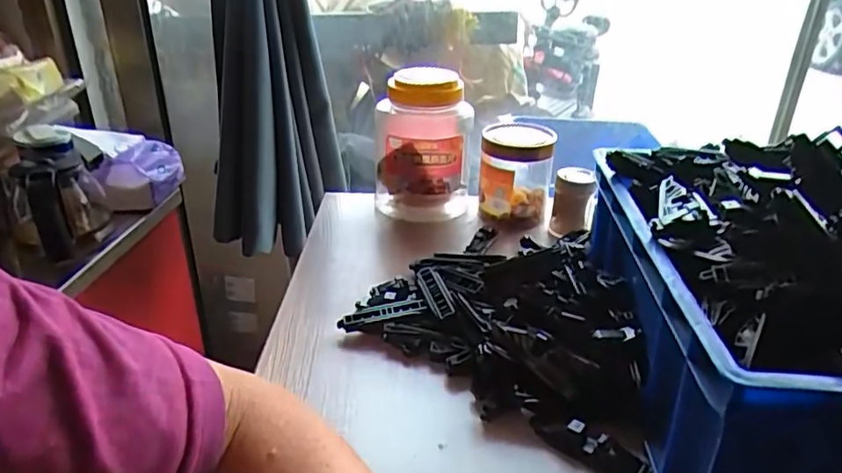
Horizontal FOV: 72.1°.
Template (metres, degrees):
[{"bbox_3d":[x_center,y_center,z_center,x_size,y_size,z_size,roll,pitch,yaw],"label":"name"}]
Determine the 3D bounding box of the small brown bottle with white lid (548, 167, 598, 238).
[{"bbox_3d":[0.176,-0.039,0.667,0.047,0.080,0.041,10,29,17],"label":"small brown bottle with white lid"}]

